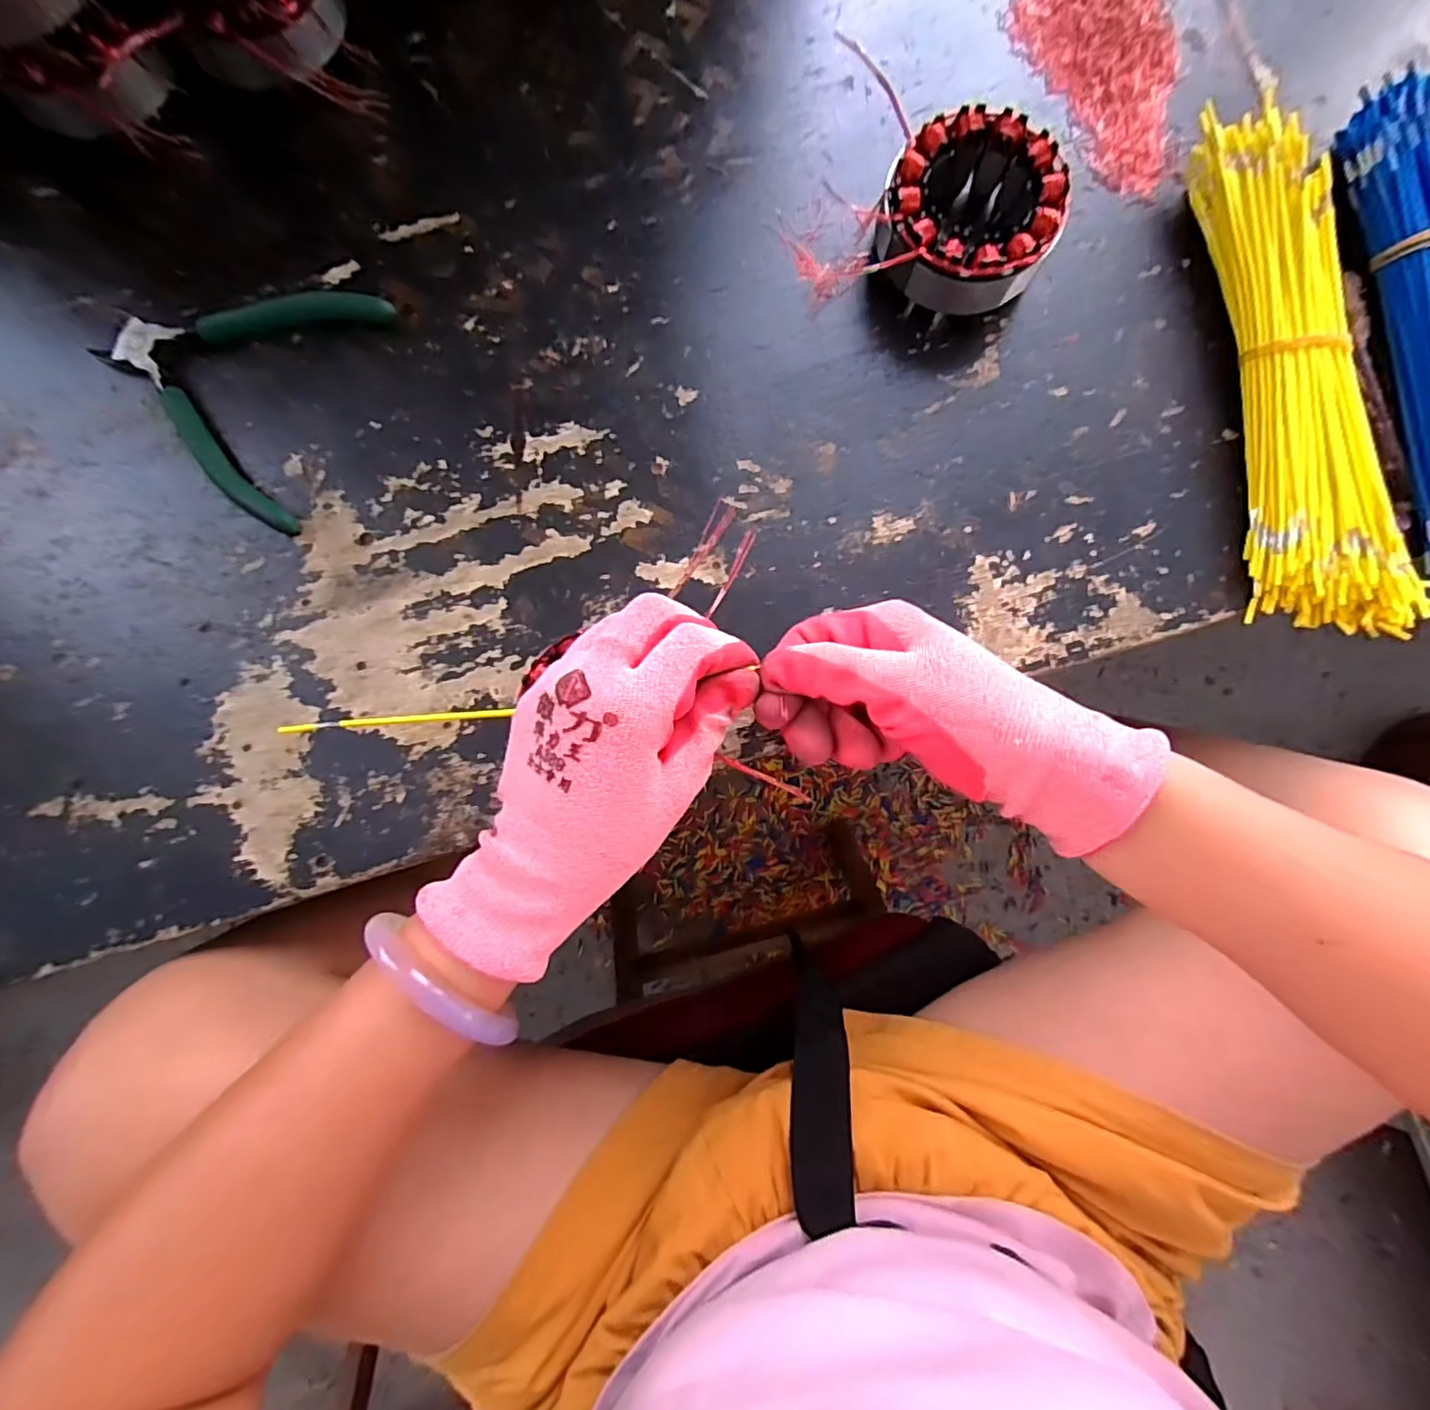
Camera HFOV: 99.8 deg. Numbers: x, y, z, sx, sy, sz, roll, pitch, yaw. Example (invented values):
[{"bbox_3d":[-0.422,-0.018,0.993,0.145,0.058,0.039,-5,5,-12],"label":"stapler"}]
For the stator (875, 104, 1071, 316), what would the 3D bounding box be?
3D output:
[{"bbox_3d":[0.128,-0.250,0.310,0.084,0.038,0.082,0,85,0],"label":"stator"}]

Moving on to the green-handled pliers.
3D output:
[{"bbox_3d":[-0.255,-0.173,0.316,0.127,0.013,0.131,20,86,2],"label":"green-handled pliers"}]

